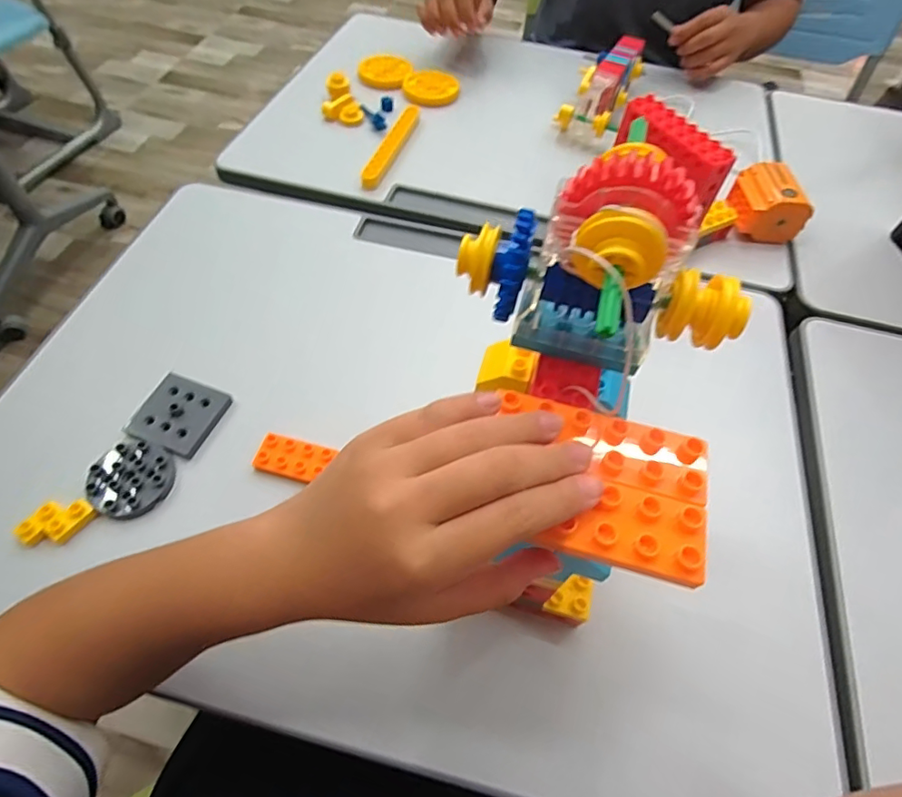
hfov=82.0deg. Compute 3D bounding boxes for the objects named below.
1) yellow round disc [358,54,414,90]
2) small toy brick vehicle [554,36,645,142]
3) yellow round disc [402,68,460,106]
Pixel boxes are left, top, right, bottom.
[{"bbox_3d":[-0.098,-0.497,0.788,0.075,0.017,0.075,1,57,-2],"label":"yellow round disc"},{"bbox_3d":[0.214,-0.432,0.723,0.085,0.061,0.210,21,59,10],"label":"small toy brick vehicle"},{"bbox_3d":[-0.032,-0.453,0.756,0.079,0.018,0.080,1,57,-2],"label":"yellow round disc"}]

